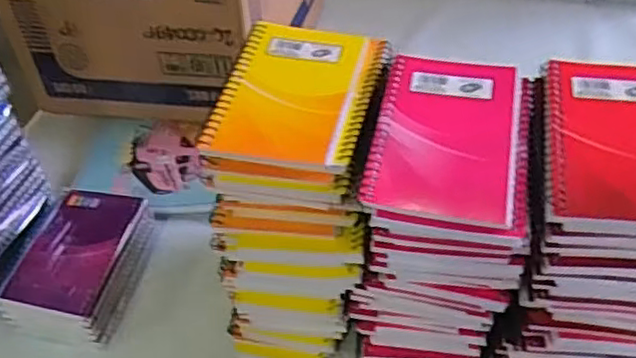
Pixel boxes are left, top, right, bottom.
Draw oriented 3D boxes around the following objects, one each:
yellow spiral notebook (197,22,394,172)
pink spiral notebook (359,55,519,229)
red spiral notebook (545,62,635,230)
[{"bbox_3d":[-0.011,-0.057,0.436,0.097,0.012,0.129,6,47,11],"label":"yellow spiral notebook"},{"bbox_3d":[0.077,-0.028,0.399,0.080,0.011,0.126,7,47,12],"label":"pink spiral notebook"},{"bbox_3d":[0.179,-0.023,0.385,0.088,0.009,0.129,5,47,10],"label":"red spiral notebook"}]

